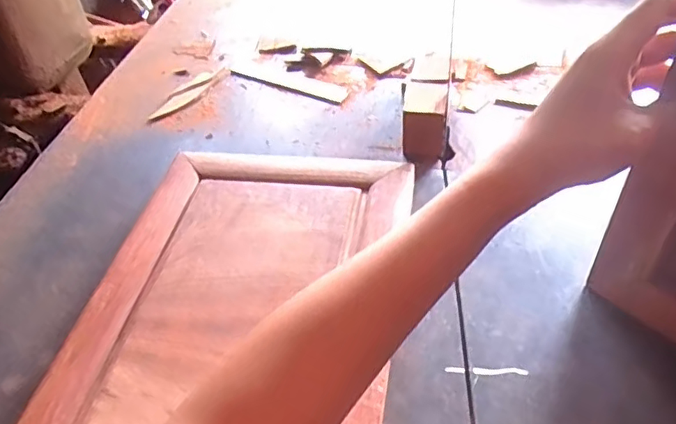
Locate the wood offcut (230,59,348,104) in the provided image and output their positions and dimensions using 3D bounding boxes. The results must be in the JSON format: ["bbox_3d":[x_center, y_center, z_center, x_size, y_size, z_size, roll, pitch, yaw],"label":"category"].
[{"bbox_3d":[-0.062,-0.167,0.697,0.167,0.010,0.033,20,50,25],"label":"wood offcut"}]

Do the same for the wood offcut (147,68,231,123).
[{"bbox_3d":[-0.187,-0.147,0.684,0.039,0.004,0.127,19,50,24],"label":"wood offcut"}]

